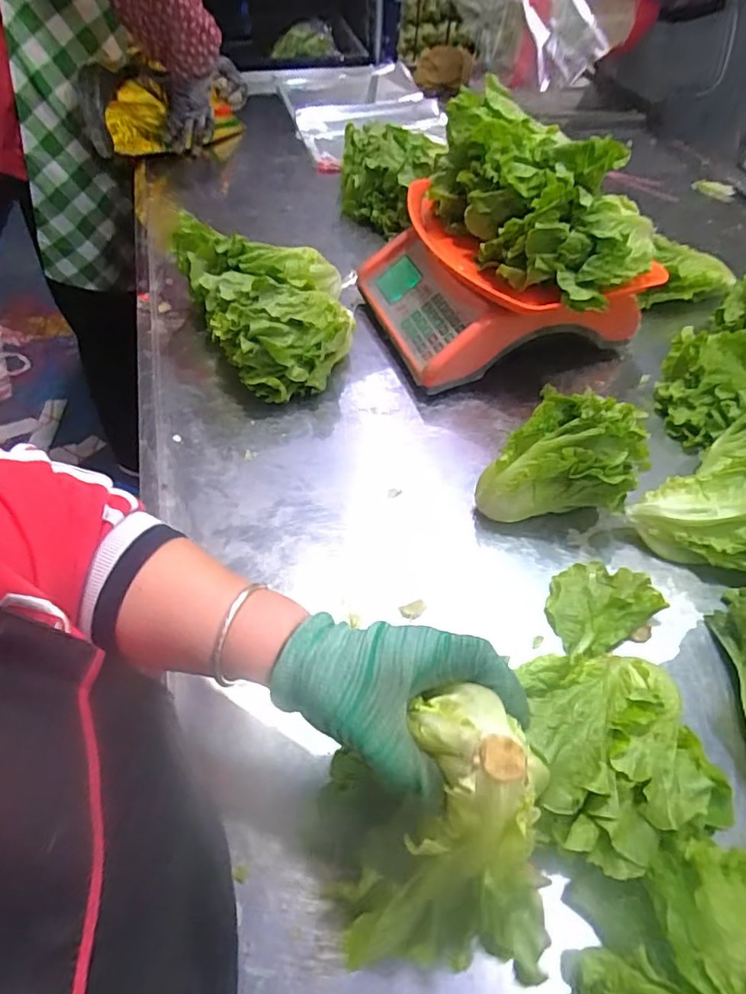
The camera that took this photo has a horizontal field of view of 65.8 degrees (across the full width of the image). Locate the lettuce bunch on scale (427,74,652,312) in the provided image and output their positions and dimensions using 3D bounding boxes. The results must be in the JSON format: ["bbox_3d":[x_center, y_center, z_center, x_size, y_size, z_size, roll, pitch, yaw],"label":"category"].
[{"bbox_3d":[0.165,-0.328,0.618,0.130,0.113,0.272,-30,58,-24],"label":"lettuce bunch on scale"}]

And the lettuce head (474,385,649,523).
[{"bbox_3d":[0.180,-0.030,0.549,0.146,0.119,0.080,8,51,4],"label":"lettuce head"}]

